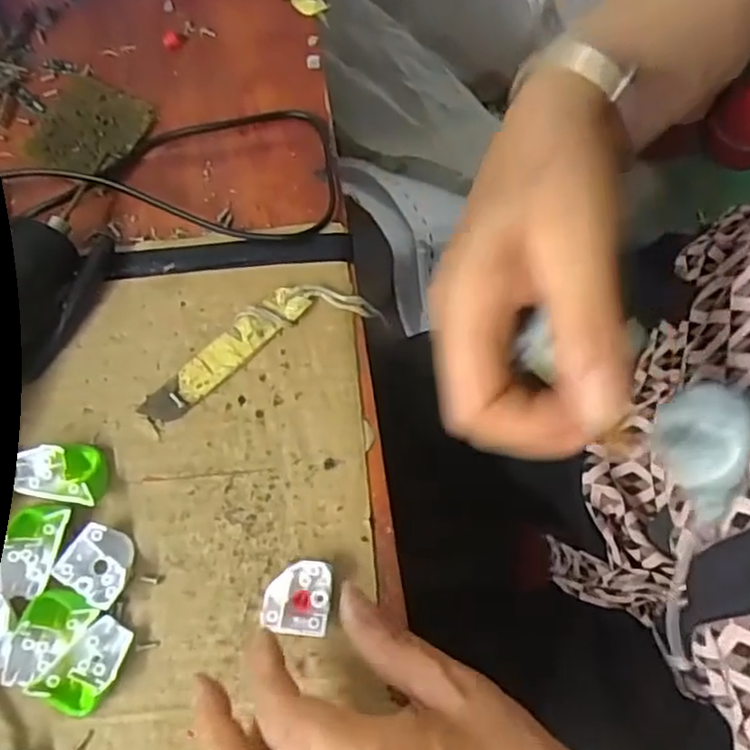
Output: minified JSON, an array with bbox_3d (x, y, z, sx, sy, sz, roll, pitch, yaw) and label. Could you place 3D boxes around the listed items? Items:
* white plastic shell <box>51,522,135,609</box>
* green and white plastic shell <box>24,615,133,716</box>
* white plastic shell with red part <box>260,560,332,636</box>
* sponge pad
[{"bbox_3d":[-0.129,0.090,0.322,0.031,0.015,0.030,34,77,11],"label":"white plastic shell"},{"bbox_3d":[-0.130,0.133,0.309,0.026,0.016,0.041,43,79,12],"label":"green and white plastic shell"},{"bbox_3d":[-0.036,0.103,0.315,0.031,0.009,0.031,4,73,3],"label":"white plastic shell with red part"},{"bbox_3d":[-0.166,-0.145,0.397,0.063,0.005,0.061,19,75,7],"label":"sponge pad"}]

